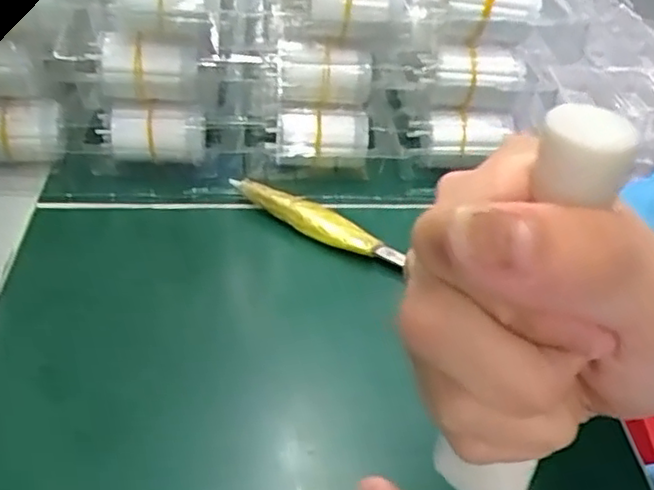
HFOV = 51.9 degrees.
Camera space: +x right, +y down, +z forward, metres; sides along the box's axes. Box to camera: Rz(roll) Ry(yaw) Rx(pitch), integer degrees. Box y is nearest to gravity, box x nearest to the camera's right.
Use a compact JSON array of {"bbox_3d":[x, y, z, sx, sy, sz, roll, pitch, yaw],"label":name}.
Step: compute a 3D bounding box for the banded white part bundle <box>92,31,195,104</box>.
[{"bbox_3d":[-0.107,-0.104,0.397,0.056,0.040,0.021,0,41,-4],"label":"banded white part bundle"}]

